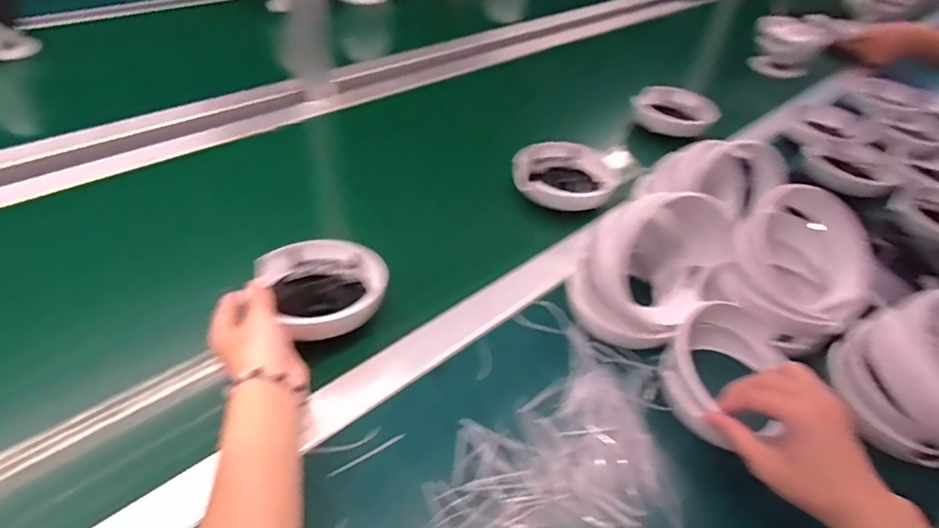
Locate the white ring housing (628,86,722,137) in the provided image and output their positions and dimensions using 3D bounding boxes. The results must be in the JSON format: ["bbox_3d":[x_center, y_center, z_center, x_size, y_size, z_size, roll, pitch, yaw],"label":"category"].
[{"bbox_3d":[0.312,-0.236,0.797,0.126,0.026,0.115,23,45,18],"label":"white ring housing"}]

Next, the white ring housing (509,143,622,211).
[{"bbox_3d":[0.117,-0.110,0.641,0.124,0.026,0.111,11,43,5],"label":"white ring housing"}]

